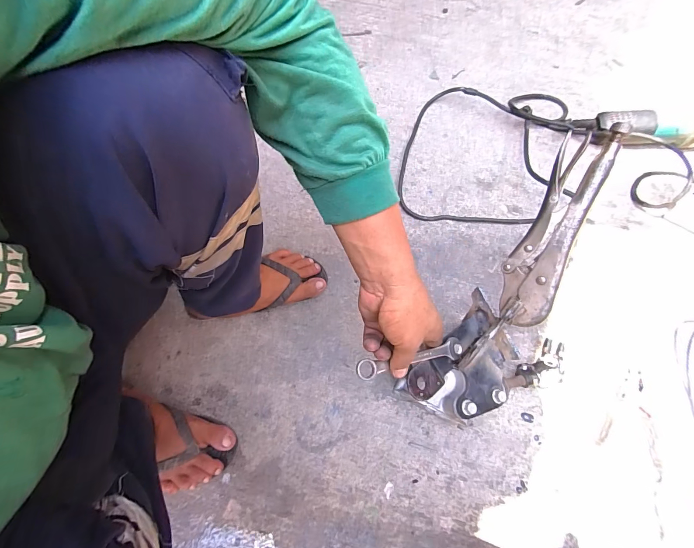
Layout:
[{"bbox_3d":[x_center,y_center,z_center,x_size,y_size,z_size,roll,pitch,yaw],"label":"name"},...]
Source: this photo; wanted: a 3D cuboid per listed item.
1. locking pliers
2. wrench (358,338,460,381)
[{"bbox_3d":[0.215,-0.044,0.346,0.049,0.027,0.209,18,109,7],"label":"locking pliers"},{"bbox_3d":[0.079,0.100,0.389,0.166,0.010,0.024,-2,65,-35],"label":"wrench"}]

